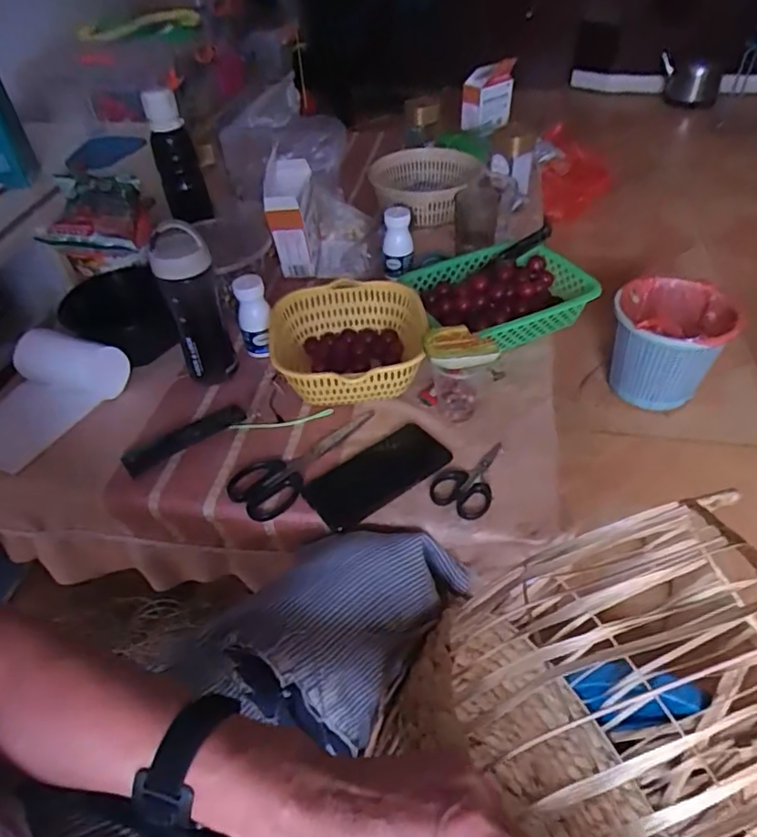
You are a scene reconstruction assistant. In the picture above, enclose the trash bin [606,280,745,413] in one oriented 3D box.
[{"bbox_3d":[0.635,-0.159,1.292,0.236,0.220,0.231,19,49,22],"label":"trash bin"}]

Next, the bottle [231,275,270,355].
[{"bbox_3d":[-0.172,-0.141,0.794,0.044,0.110,0.042,-18,46,-13],"label":"bottle"}]

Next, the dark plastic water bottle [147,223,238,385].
[{"bbox_3d":[-0.233,-0.144,0.732,0.066,0.210,0.076,-20,47,-15],"label":"dark plastic water bottle"}]

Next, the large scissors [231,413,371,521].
[{"bbox_3d":[-0.087,0.042,0.677,0.074,0.015,0.196,28,53,29],"label":"large scissors"}]

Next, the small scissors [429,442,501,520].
[{"bbox_3d":[0.109,0.065,0.648,0.066,0.012,0.108,30,54,30],"label":"small scissors"}]

